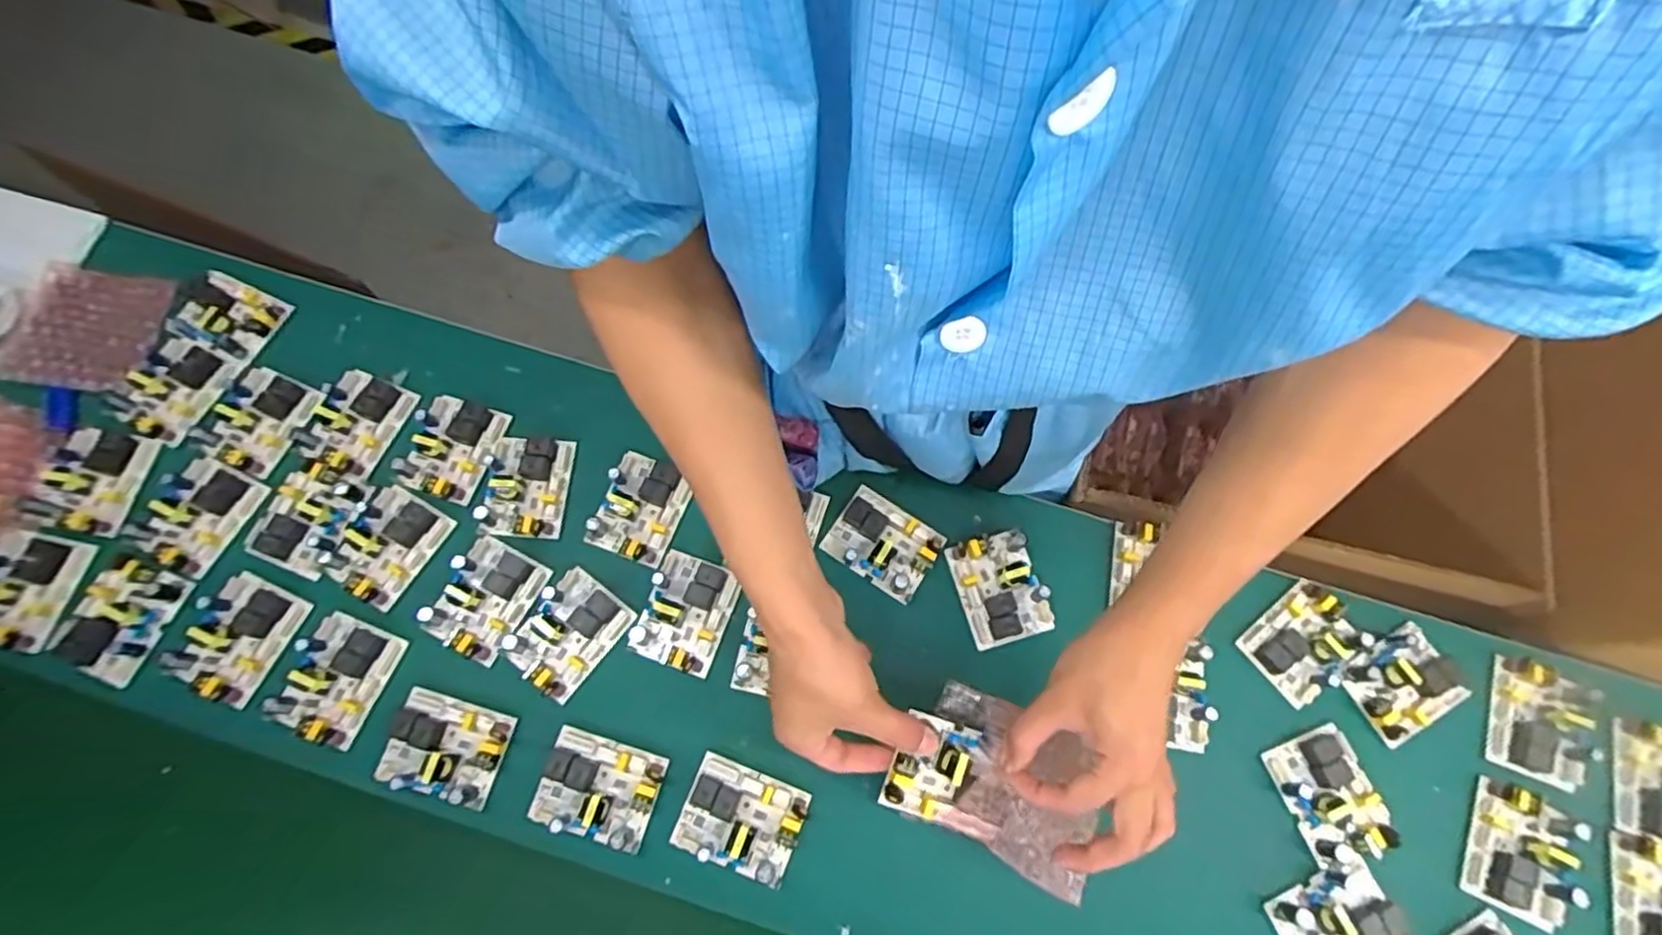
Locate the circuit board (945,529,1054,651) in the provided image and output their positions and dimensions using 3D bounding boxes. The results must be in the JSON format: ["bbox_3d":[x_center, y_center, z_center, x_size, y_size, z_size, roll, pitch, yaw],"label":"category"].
[{"bbox_3d":[0.129,0.090,0.548,0.061,0.024,0.079,-16,74,-6],"label":"circuit board"}]

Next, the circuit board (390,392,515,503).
[{"bbox_3d":[-0.302,-0.018,0.570,0.066,0.021,0.078,16,73,4],"label":"circuit board"}]

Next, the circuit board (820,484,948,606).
[{"bbox_3d":[0.040,0.057,0.559,0.080,0.021,0.061,34,75,9],"label":"circuit board"}]

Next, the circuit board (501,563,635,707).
[{"bbox_3d":[-0.193,0.120,0.527,0.061,0.020,0.080,36,75,10],"label":"circuit board"}]

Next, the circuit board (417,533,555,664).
[{"bbox_3d":[-0.257,0.095,0.531,0.063,0.024,0.079,26,74,7],"label":"circuit board"}]

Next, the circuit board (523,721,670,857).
[{"bbox_3d":[-0.161,0.220,0.498,0.080,0.022,0.062,16,73,4],"label":"circuit board"}]

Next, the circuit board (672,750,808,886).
[{"bbox_3d":[-0.061,0.240,0.494,0.081,0.026,0.061,20,73,5],"label":"circuit board"}]

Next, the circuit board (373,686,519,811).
[{"bbox_3d":[-0.270,0.194,0.503,0.082,0.024,0.063,14,73,3],"label":"circuit board"}]

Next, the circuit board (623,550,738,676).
[{"bbox_3d":[-0.108,0.106,0.535,0.061,0.023,0.079,19,73,5],"label":"circuit board"}]

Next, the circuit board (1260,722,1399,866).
[{"bbox_3d":[0.352,0.232,0.512,0.058,0.021,0.079,-20,74,-7],"label":"circuit board"}]

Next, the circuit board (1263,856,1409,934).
[{"bbox_3d":[0.340,0.307,0.483,0.079,0.018,0.060,-26,75,-9],"label":"circuit board"}]

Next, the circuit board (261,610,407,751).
[{"bbox_3d":[-0.355,0.149,0.511,0.063,0.023,0.080,21,73,5],"label":"circuit board"}]

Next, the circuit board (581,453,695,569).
[{"bbox_3d":[-0.149,0.028,0.559,0.063,0.020,0.079,19,73,5],"label":"circuit board"}]

